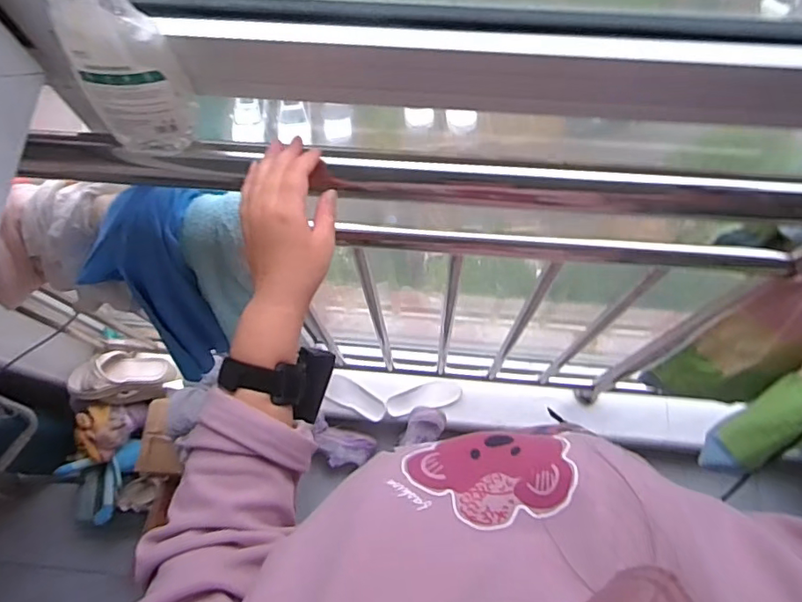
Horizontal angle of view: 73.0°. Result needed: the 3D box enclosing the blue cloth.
[{"bbox_3d":[-0.315,-0.009,0.741,0.141,0.314,0.090,2,43,3],"label":"blue cloth"}]

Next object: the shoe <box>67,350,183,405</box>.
[{"bbox_3d":[-0.737,0.200,1.458,0.291,0.089,0.136,-1,70,2],"label":"shoe"}]

